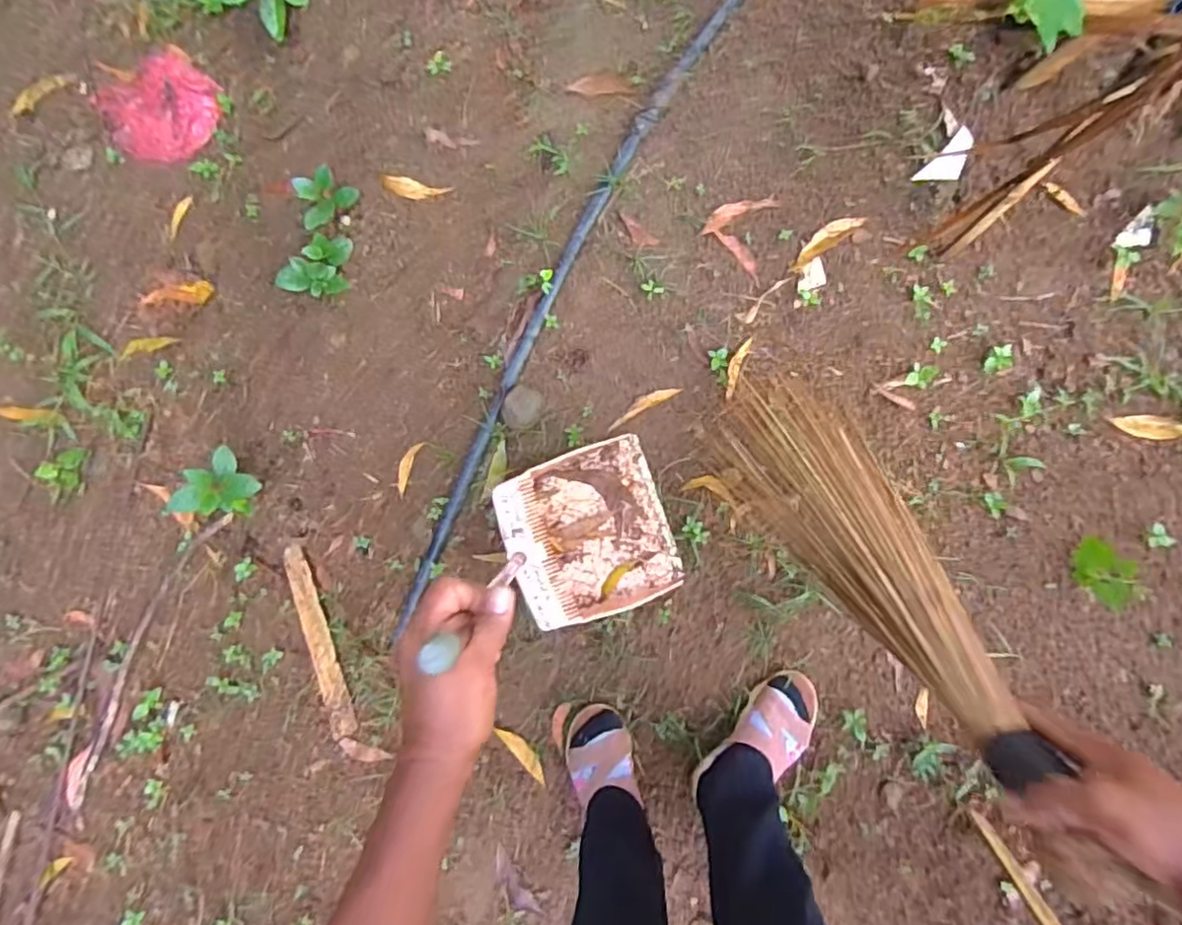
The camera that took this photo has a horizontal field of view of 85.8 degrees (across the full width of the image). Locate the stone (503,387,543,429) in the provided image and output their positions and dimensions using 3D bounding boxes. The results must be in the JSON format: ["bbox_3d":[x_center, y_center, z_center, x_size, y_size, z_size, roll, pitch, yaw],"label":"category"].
[{"bbox_3d":[-0.113,-0.090,1.057,0.060,0.027,0.068,24,90,5],"label":"stone"}]

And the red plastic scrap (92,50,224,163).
[{"bbox_3d":[-0.919,-0.758,1.353,0.265,0.016,0.229,42,91,5],"label":"red plastic scrap"}]

